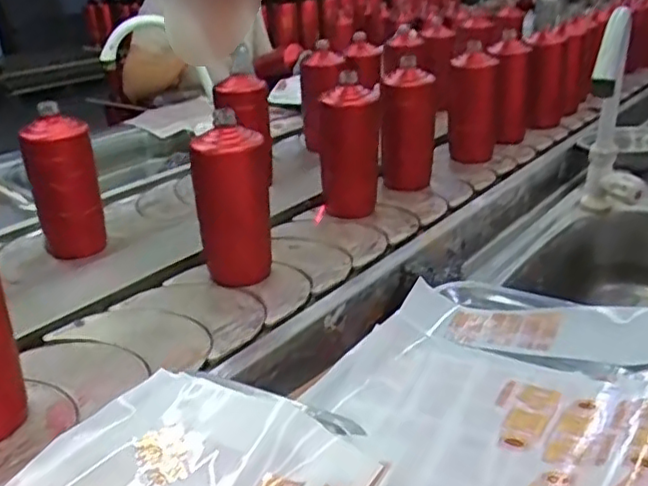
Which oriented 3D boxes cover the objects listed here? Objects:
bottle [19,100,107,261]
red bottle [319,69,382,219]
[{"bbox_3d":[-0.323,-0.068,0.826,0.074,0.184,0.057,9,30,26],"label":"bottle"},{"bbox_3d":[0.034,-0.120,0.909,0.077,0.187,0.067,-4,27,2],"label":"red bottle"}]

